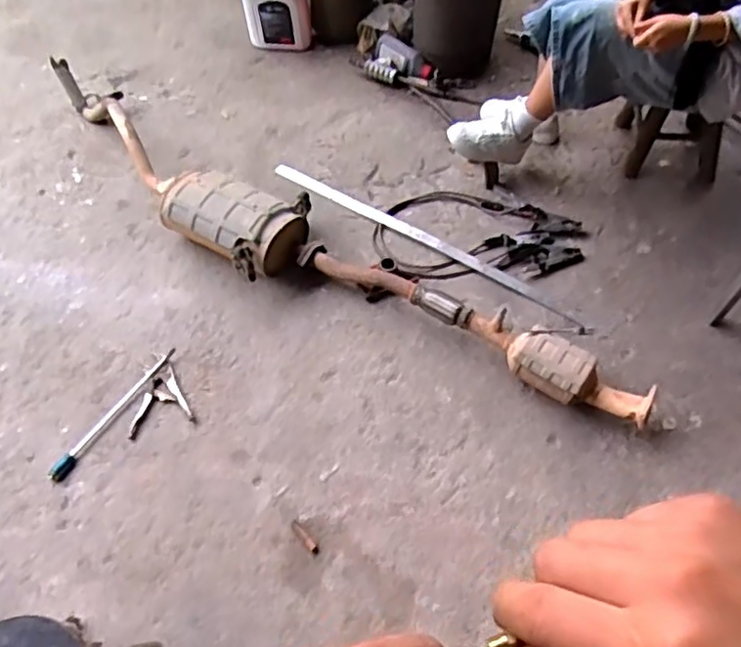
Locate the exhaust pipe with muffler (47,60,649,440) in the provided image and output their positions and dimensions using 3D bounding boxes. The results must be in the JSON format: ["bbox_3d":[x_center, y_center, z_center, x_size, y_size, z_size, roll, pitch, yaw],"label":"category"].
[{"bbox_3d":[-0.239,-0.219,1.763,2.017,0.208,0.291,29,66,19],"label":"exhaust pipe with muffler"}]

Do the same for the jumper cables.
[{"bbox_3d":[0.297,-0.270,1.840,0.576,0.058,0.331,-6,60,0],"label":"jumper cables"}]

